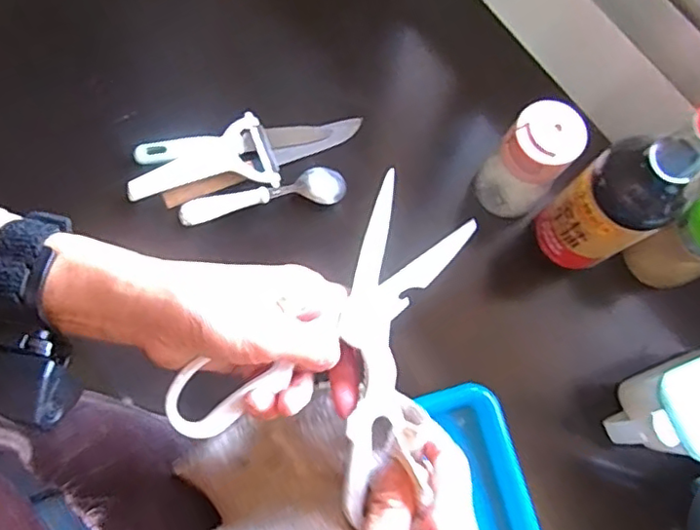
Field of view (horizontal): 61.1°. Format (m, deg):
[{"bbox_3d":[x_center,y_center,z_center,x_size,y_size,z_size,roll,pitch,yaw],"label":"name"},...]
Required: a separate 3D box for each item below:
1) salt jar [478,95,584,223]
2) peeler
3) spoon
[{"bbox_3d":[0.149,-0.085,0.498,0.054,0.125,0.052,0,77,-1],"label":"salt jar"},{"bbox_3d":[-0.138,-0.095,0.546,0.133,0.009,0.069,-15,77,-5],"label":"peeler"},{"bbox_3d":[-0.079,-0.060,0.542,0.151,0.016,0.033,-15,77,-5],"label":"spoon"}]

